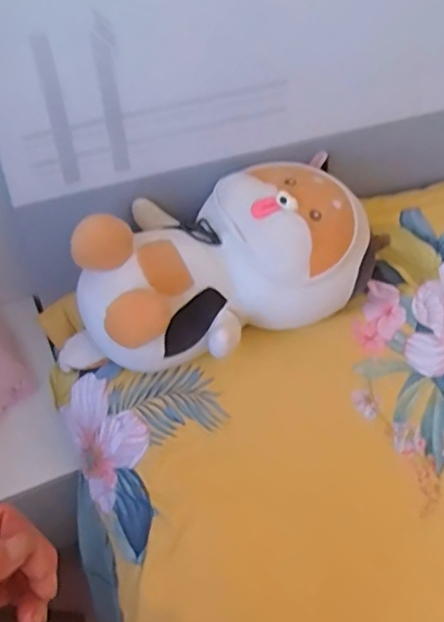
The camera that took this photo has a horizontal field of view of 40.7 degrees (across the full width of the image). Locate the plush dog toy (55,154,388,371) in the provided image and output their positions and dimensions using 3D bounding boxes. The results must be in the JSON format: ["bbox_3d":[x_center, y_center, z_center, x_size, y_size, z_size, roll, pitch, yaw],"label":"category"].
[{"bbox_3d":[0.004,-0.070,0.879,0.483,0.194,0.279,-7,53,-9],"label":"plush dog toy"}]

